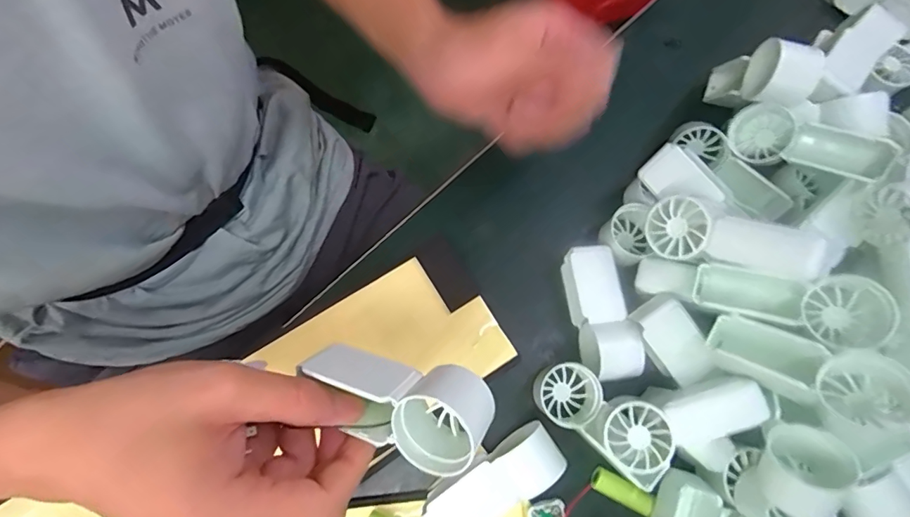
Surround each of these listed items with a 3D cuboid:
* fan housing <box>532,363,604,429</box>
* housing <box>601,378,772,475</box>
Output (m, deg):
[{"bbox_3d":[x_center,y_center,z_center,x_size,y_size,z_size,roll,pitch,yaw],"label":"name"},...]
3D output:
[{"bbox_3d":[0.077,0.093,0.322,0.040,0.030,0.039,-1,78,-2],"label":"fan housing"},{"bbox_3d":[0.134,0.099,0.288,0.092,0.044,0.038,-15,79,-4],"label":"housing"}]

